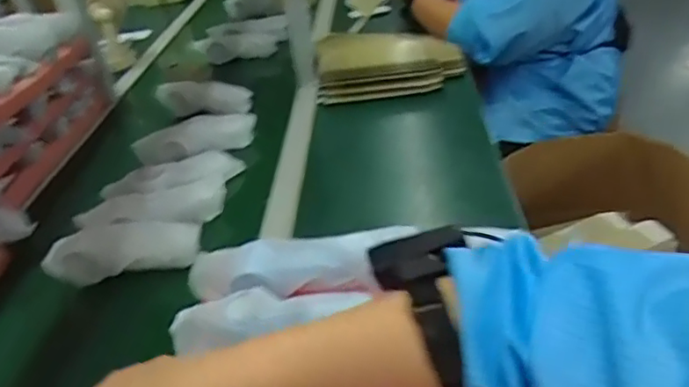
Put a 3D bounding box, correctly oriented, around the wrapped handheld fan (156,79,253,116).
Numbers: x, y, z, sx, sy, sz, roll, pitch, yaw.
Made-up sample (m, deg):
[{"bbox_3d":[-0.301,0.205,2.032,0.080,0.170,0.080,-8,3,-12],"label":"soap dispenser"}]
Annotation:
[{"bbox_3d":[-0.280,-0.187,1.134,0.218,0.063,0.041,10,38,25],"label":"wrapped handheld fan"}]

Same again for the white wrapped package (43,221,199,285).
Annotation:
[{"bbox_3d":[-0.283,0.073,0.742,0.200,0.050,0.068,-1,34,10],"label":"white wrapped package"}]

